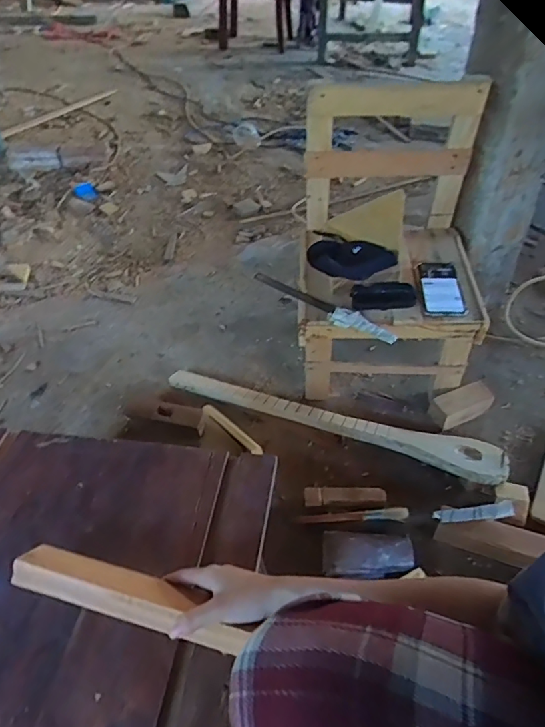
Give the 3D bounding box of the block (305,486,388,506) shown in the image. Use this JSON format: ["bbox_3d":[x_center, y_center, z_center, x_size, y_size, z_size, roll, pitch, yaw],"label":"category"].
[{"bbox_3d":[0.123,0.223,0.843,0.135,0.022,0.031,1,44,4],"label":"block"}]

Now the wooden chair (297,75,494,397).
[{"bbox_3d":[0.218,-0.224,0.916,0.314,0.468,0.353,0,46,3],"label":"wooden chair"}]

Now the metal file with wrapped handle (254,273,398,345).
[{"bbox_3d":[0.081,-0.105,0.889,0.302,0.033,0.037,32,54,30],"label":"metal file with wrapped handle"}]

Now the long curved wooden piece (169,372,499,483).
[{"bbox_3d":[0.100,0.102,0.972,0.664,0.060,0.106,15,47,18],"label":"long curved wooden piece"}]

